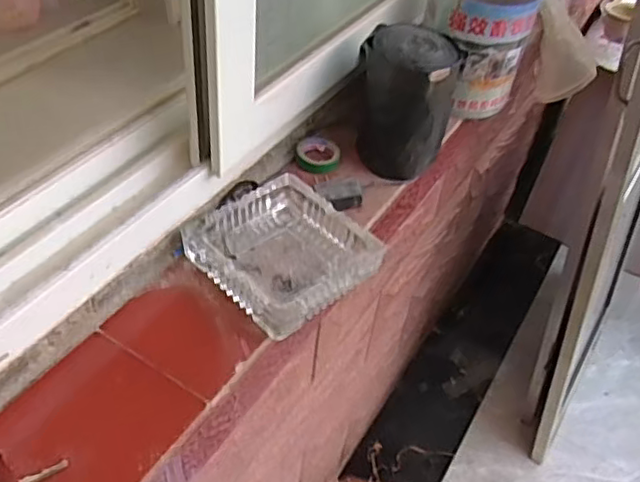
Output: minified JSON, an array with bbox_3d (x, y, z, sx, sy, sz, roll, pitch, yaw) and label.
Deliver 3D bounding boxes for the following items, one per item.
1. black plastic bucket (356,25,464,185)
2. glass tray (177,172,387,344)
[{"bbox_3d":[0.098,-0.159,0.722,0.103,0.142,0.101,4,46,-4],"label":"black plastic bucket"},{"bbox_3d":[-0.036,0.008,0.616,0.145,0.034,0.147,-31,57,-31],"label":"glass tray"}]

